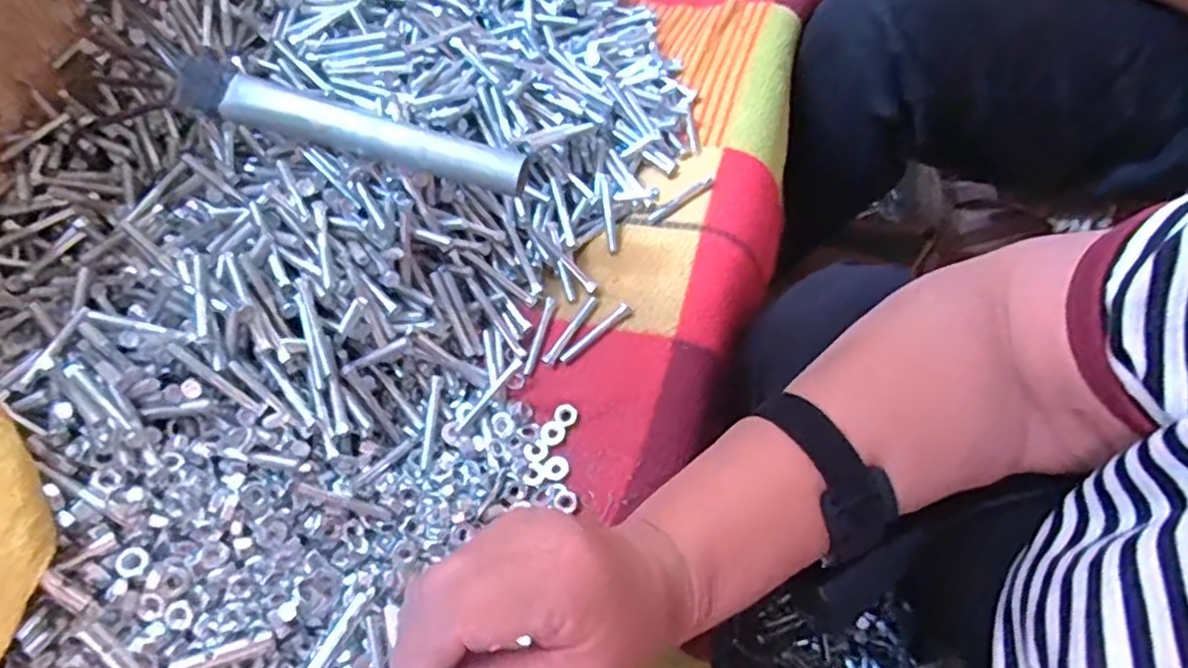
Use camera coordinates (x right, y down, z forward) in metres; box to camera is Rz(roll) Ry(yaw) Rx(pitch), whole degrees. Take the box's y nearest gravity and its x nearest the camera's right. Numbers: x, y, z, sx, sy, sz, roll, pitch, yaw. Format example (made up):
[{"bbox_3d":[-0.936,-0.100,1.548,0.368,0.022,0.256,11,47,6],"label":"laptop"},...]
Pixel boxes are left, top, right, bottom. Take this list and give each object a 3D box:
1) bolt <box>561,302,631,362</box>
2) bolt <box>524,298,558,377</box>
[{"bbox_3d":[0.001,-0.002,0.438,0.055,0.006,0.008,-38,63,-18],"label":"bolt"},{"bbox_3d":[-0.036,0.000,0.442,0.007,0.007,0.056,13,60,12],"label":"bolt"}]

